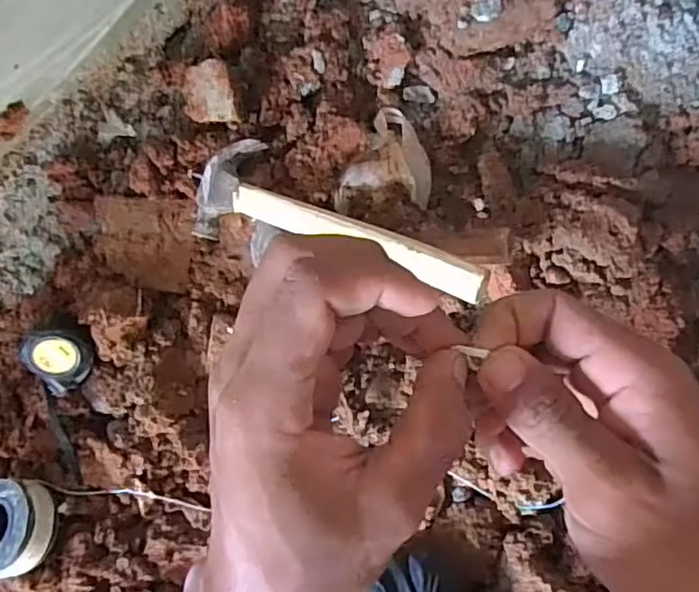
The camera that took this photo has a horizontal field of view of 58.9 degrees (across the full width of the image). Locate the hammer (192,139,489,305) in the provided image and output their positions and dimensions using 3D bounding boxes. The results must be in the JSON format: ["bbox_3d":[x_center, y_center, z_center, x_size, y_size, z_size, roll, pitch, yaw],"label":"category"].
[{"bbox_3d":[-0.016,-0.059,0.523,0.280,0.022,0.093,23,93,25],"label":"hammer"}]

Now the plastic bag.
[{"bbox_3d":[0.033,-0.129,0.589,0.087,0.025,0.091,0,87,9],"label":"plastic bag"}]

